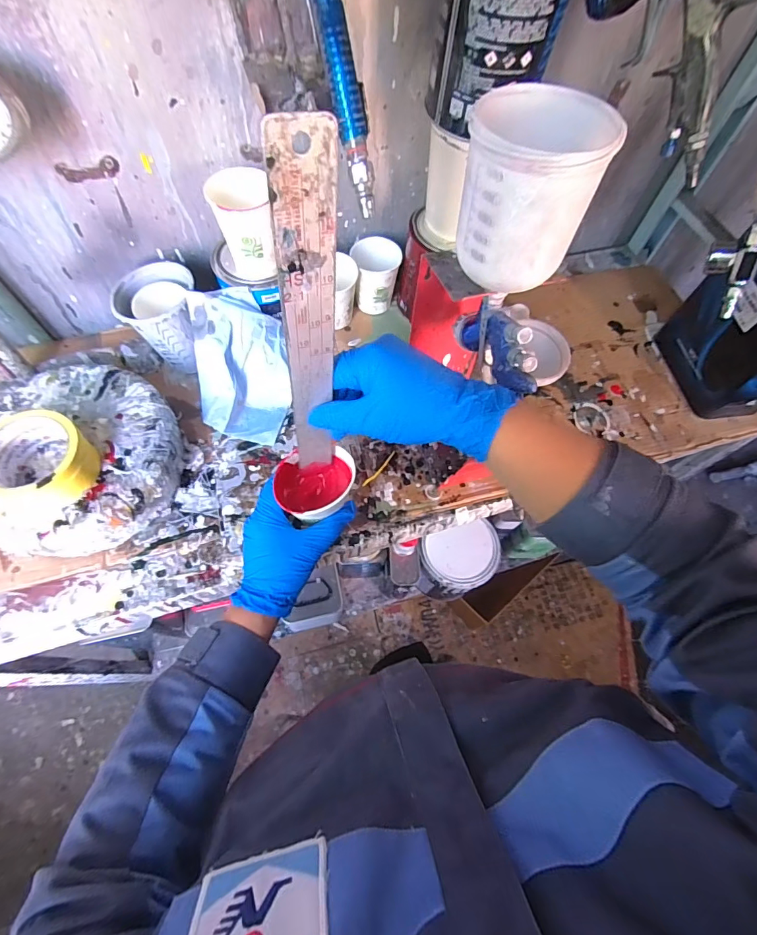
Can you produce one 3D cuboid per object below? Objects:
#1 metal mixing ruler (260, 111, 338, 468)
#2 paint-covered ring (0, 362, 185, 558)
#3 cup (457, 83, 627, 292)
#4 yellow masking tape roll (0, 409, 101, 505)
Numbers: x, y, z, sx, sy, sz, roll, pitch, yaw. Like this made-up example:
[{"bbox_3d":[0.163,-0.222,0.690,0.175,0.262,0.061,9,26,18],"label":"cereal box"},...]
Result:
[{"bbox_3d":[-0.045,-0.074,0.292,0.032,0.274,0.005,-15,63,-14],"label":"metal mixing ruler"},{"bbox_3d":[-0.346,-0.008,0.504,0.215,0.080,0.213,1,64,-2],"label":"paint-covered ring"},{"bbox_3d":[0.109,-0.204,0.325,0.097,0.100,0.089,18,65,6],"label":"cup"},{"bbox_3d":[-0.336,-0.010,0.433,0.090,0.047,0.084,1,64,-2],"label":"yellow masking tape roll"}]

